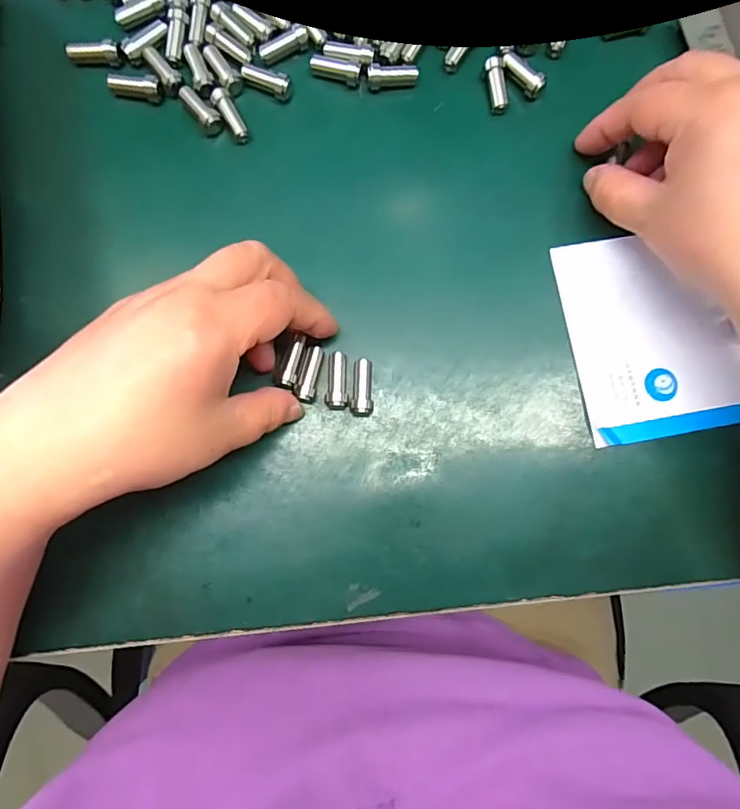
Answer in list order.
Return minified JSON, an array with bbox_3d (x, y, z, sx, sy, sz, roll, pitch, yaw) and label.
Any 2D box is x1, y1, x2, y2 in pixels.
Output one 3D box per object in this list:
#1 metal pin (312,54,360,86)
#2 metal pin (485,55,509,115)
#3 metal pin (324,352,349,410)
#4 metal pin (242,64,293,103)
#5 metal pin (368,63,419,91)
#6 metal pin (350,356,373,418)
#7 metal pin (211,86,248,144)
[{"bbox_3d":[-0.018,-0.175,0.272,0.026,0.007,0.010,13,83,-1],"label":"metal pin"},{"bbox_3d":[0.067,-0.170,0.277,0.010,0.009,0.027,-10,84,-3],"label":"metal pin"},{"bbox_3d":[-0.015,-0.011,0.253,0.011,0.009,0.028,5,83,-2],"label":"metal pin"},{"bbox_3d":[-0.054,-0.169,0.270,0.027,0.009,0.010,25,83,1],"label":"metal pin"},{"bbox_3d":[0.013,-0.173,0.274,0.027,0.009,0.009,-5,84,-3],"label":"metal pin"},{"bbox_3d":[-0.003,-0.008,0.253,0.011,0.009,0.028,6,83,-1],"label":"metal pin"},{"bbox_3d":[-0.072,-0.149,0.268,0.009,0.009,0.027,-27,85,-5],"label":"metal pin"}]

